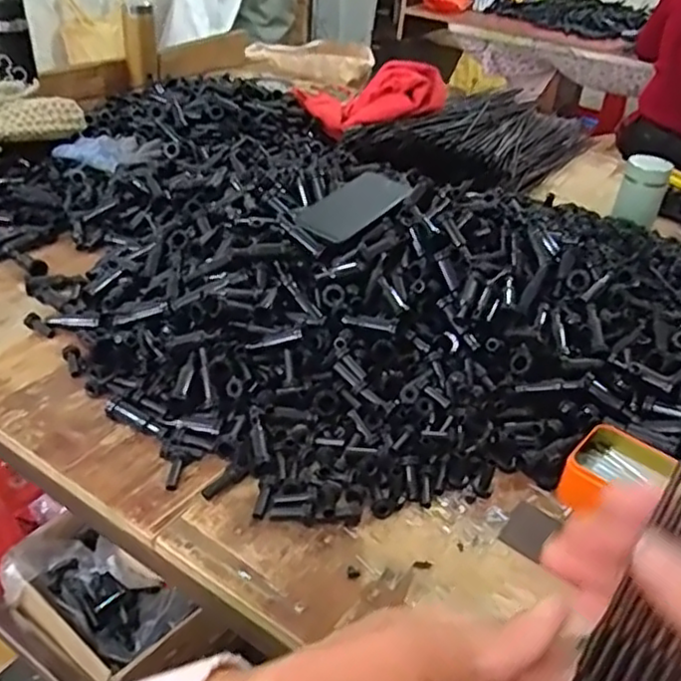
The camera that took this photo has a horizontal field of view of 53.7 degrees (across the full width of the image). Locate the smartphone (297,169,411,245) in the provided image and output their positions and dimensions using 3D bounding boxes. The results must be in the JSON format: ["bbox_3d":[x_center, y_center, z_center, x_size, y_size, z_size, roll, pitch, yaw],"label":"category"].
[{"bbox_3d":[0.021,-0.164,0.818,0.078,0.011,0.175,29,47,24],"label":"smartphone"}]

